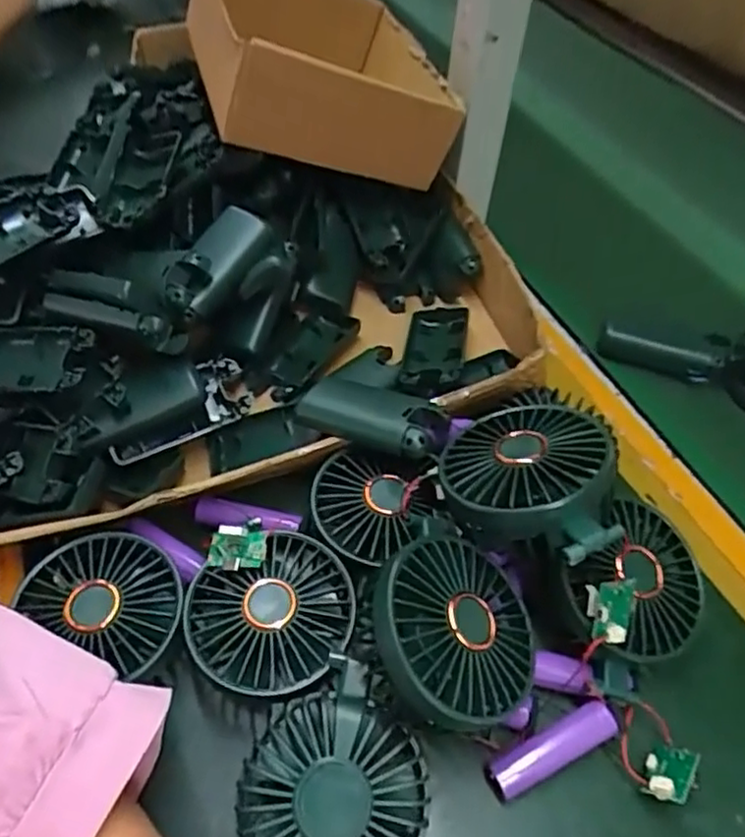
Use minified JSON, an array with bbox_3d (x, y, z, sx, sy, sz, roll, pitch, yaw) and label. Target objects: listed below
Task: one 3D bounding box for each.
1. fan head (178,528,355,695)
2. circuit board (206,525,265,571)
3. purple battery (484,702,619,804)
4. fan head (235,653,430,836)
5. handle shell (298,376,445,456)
[{"bbox_3d":[-0.051,0.105,0.347,0.087,0.026,0.076,-24,56,-22],"label":"fan head"},{"bbox_3d":[-0.073,0.070,0.355,0.030,0.008,0.022,9,74,8],"label":"circuit board"},{"bbox_3d":[0.089,0.165,0.330,0.070,0.015,0.019,-28,56,-6],"label":"purple battery"},{"bbox_3d":[-0.019,0.168,0.298,0.079,0.038,0.084,2,50,-2],"label":"fan head"},{"bbox_3d":[-0.002,0.000,0.409,0.095,0.026,0.044,18,50,31],"label":"handle shell"}]

